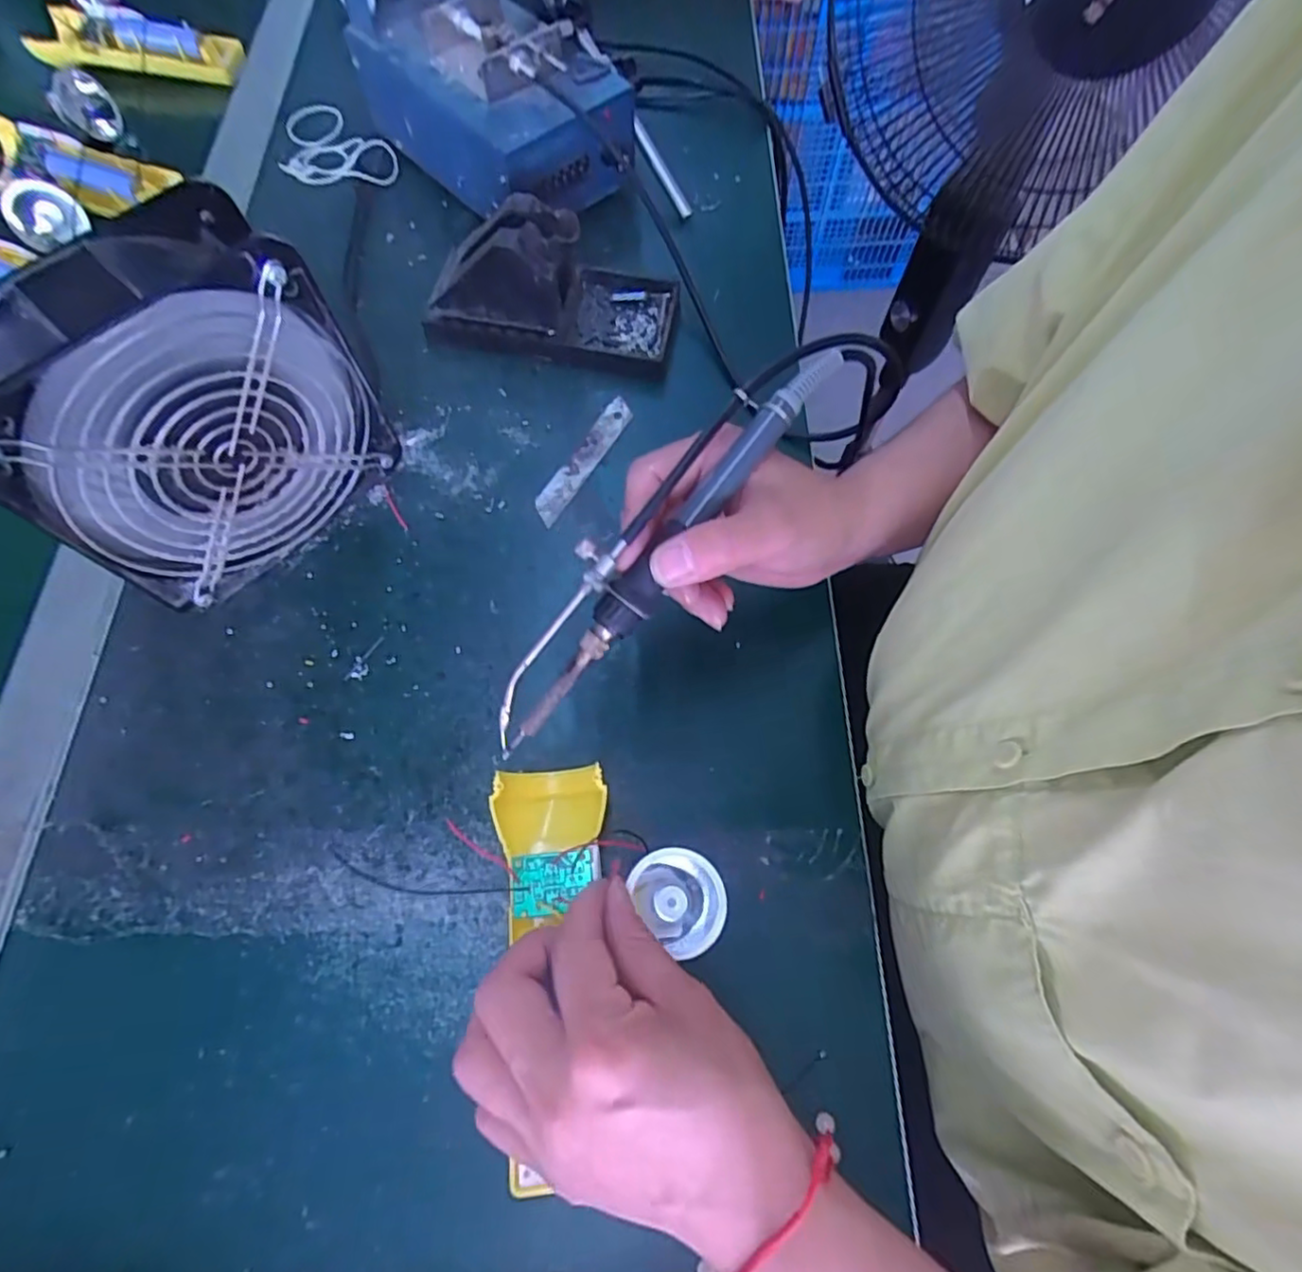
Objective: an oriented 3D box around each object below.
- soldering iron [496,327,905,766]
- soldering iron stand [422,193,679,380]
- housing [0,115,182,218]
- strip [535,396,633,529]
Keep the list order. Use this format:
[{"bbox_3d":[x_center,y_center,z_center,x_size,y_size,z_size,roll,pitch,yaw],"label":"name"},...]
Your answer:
[{"bbox_3d":[0.013,-0.045,0.264,0.037,0.031,0.222,40,88,16],"label":"soldering iron"},{"bbox_3d":[-0.064,-0.227,0.407,0.154,0.077,0.074,7,68,3],"label":"soldering iron stand"},{"bbox_3d":[-0.413,-0.331,0.456,0.145,0.031,0.050,13,67,7],"label":"housing"},{"bbox_3d":[-0.041,-0.110,0.396,0.017,0.004,0.100,29,70,11],"label":"strip"}]

